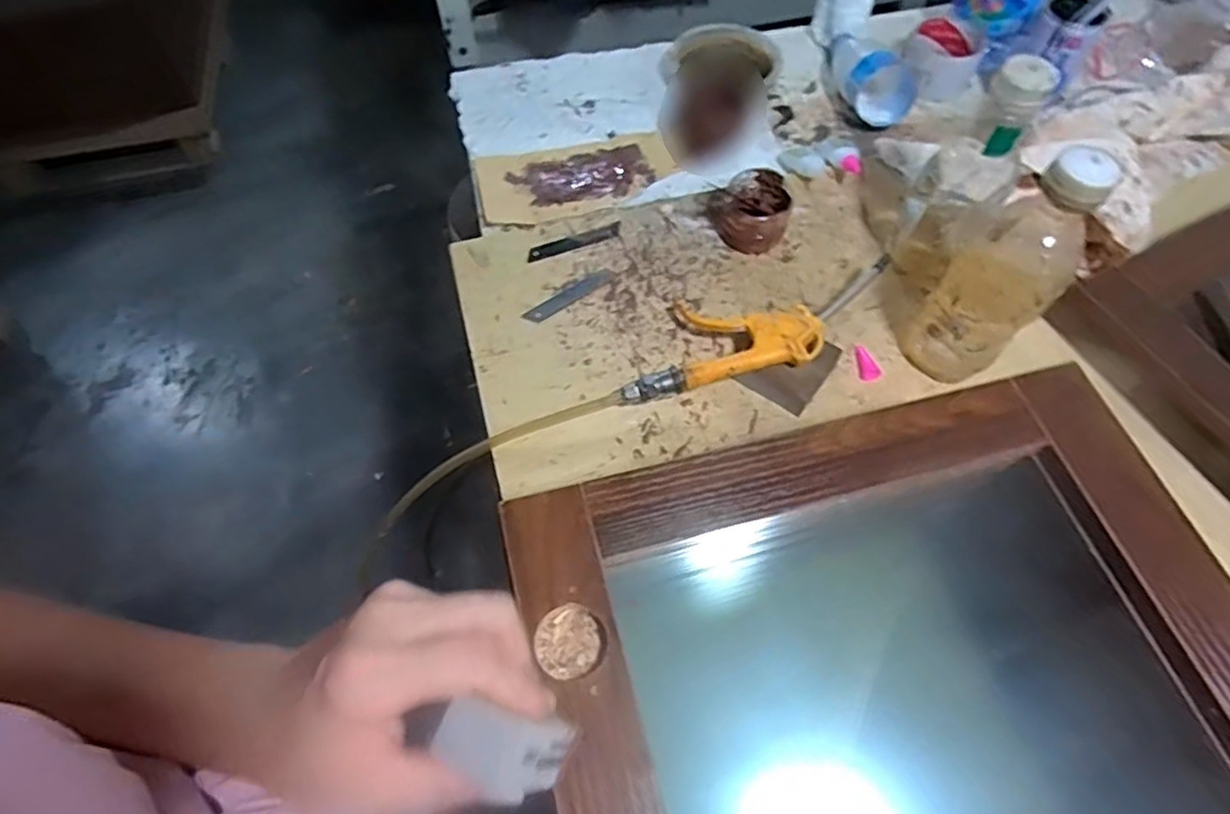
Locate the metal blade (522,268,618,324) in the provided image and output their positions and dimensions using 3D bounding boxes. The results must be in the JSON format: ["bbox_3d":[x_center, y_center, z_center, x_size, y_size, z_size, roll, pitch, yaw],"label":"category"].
[{"bbox_3d":[-0.042,-0.106,0.624,0.097,0.004,0.018,-33,67,-17],"label":"metal blade"}]

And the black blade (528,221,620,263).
[{"bbox_3d":[-0.040,-0.165,0.654,0.097,0.004,0.017,-19,64,-10],"label":"black blade"}]

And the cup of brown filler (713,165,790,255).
[{"bbox_3d":[0.134,-0.189,0.640,0.068,0.054,0.069,0,62,0],"label":"cup of brown filler"}]

